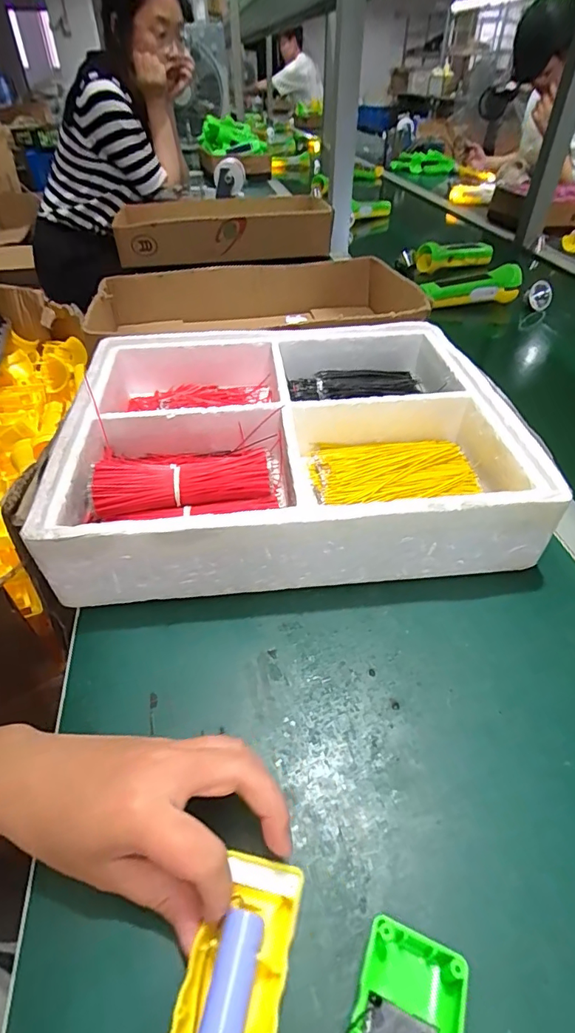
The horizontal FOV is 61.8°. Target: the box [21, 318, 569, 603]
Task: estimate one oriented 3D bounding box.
[{"bbox_3d":[0.001,-0.076,0.462,0.375,0.086,0.306,-4,43,-4],"label":"box"}]

